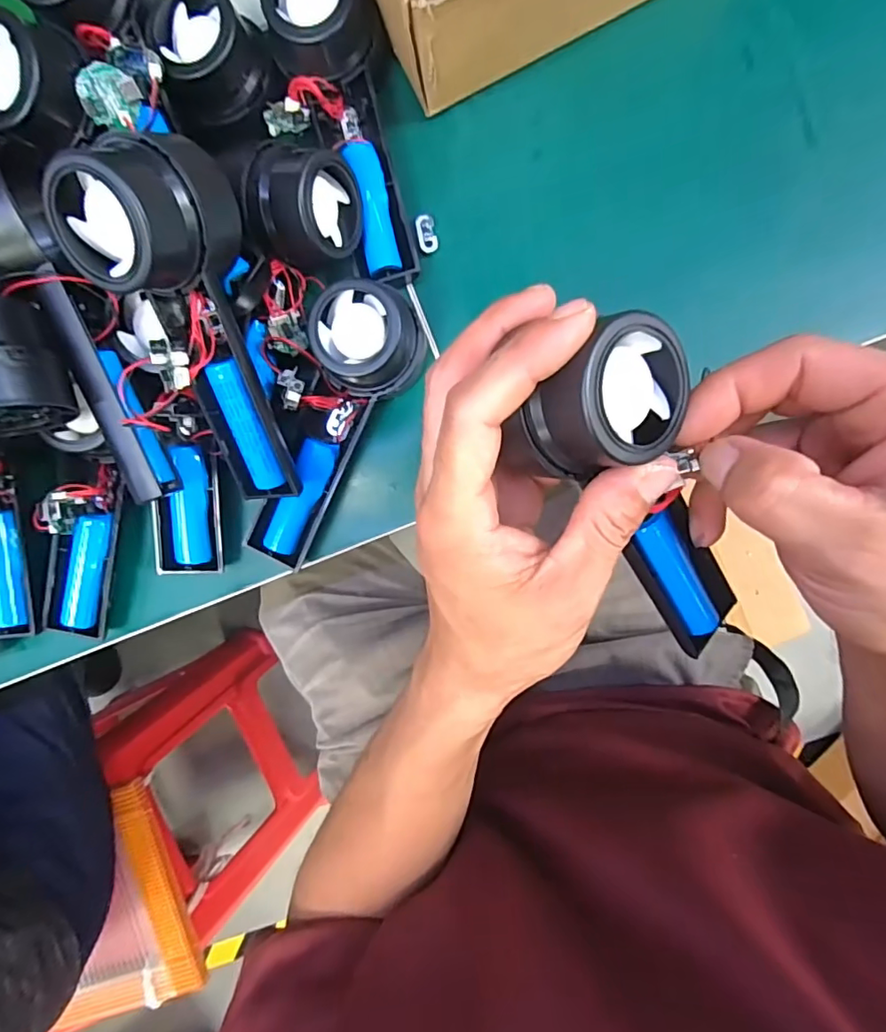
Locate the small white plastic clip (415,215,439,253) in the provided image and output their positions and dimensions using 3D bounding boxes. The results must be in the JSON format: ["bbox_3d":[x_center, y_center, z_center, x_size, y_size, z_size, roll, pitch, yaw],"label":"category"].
[{"bbox_3d":[-0.009,-0.160,0.308,0.011,0.005,0.020,-13,90,4],"label":"small white plastic clip"}]

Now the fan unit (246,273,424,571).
[{"bbox_3d":[-0.066,-0.049,0.294,0.055,0.043,0.162,30,93,3],"label":"fan unit"}]

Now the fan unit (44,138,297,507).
[{"bbox_3d":[-0.112,-0.077,0.249,0.059,0.044,0.157,-8,125,6],"label":"fan unit"}]

